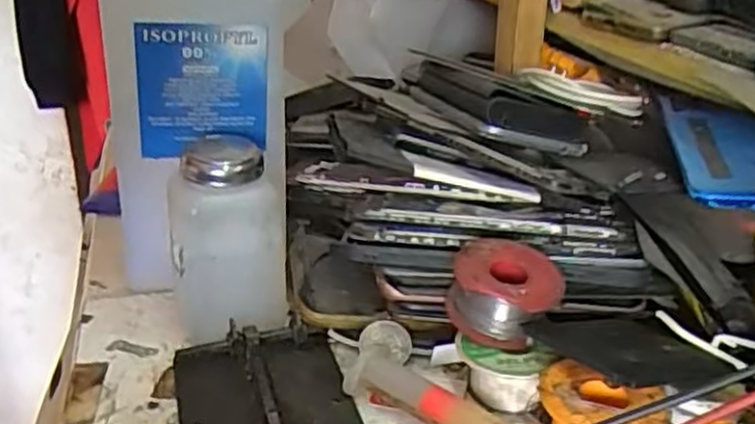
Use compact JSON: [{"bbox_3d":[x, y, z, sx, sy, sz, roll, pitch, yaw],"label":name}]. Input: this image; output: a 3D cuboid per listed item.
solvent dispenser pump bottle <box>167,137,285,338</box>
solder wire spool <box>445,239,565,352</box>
[{"bbox_3d":[-0.081,0.017,0.400,0.054,0.099,0.053,-5,25,-13],"label":"solvent dispenser pump bottle"},{"bbox_3d":[0.062,0.039,0.373,0.053,0.034,0.053,1,24,0],"label":"solder wire spool"}]

